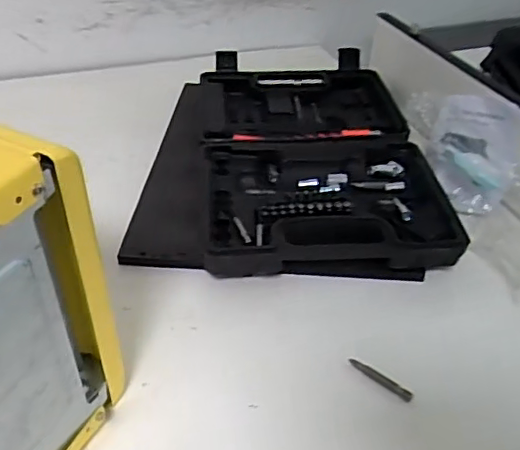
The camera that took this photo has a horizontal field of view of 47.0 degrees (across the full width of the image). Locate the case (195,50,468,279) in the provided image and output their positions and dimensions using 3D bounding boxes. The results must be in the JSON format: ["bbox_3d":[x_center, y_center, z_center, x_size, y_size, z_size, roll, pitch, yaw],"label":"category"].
[{"bbox_3d":[0.051,-0.074,0.609,0.207,0.043,0.364,-2,37,-4],"label":"case"}]

